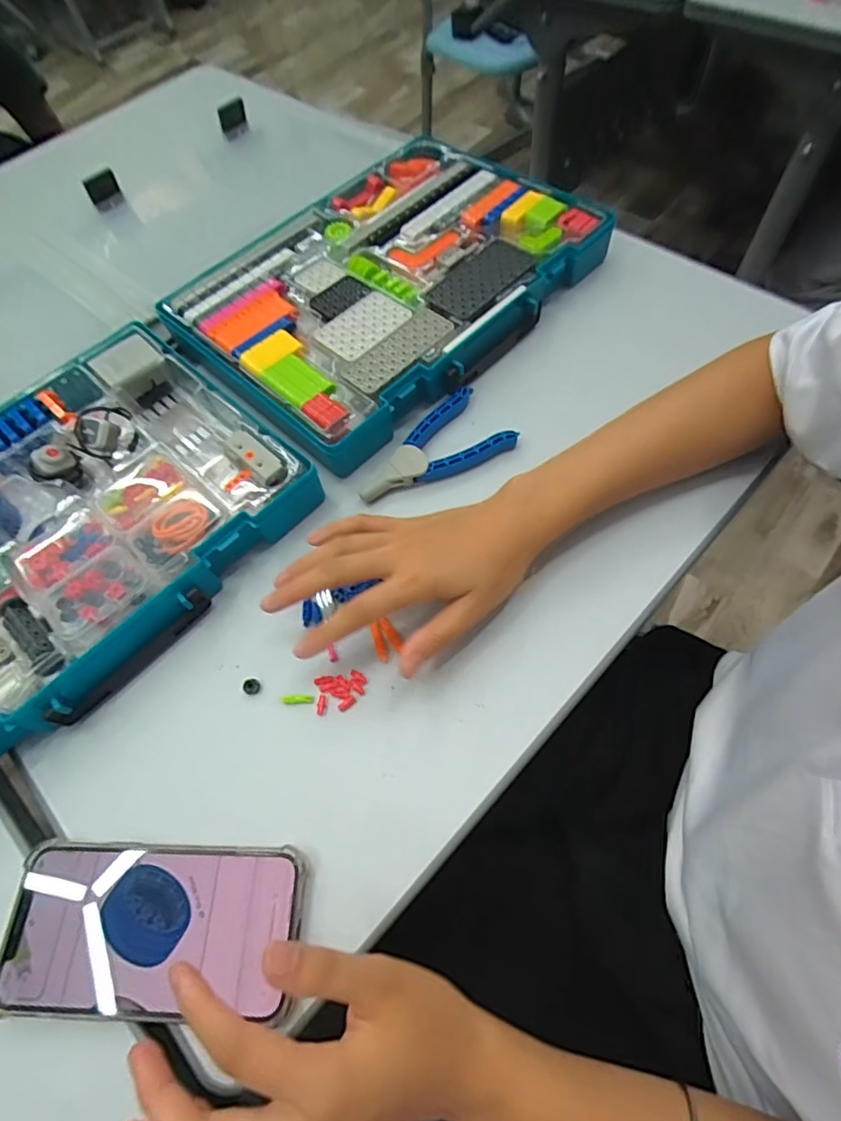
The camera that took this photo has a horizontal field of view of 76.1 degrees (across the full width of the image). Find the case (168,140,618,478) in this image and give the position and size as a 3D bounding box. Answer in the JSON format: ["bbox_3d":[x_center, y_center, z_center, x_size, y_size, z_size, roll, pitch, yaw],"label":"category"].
[{"bbox_3d":[-0.038,-0.264,0.495,0.260,0.037,0.349,39,72,22],"label":"case"}]

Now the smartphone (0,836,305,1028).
[{"bbox_3d":[-0.149,0.199,0.296,0.163,0.016,0.081,-4,67,2],"label":"smartphone"}]

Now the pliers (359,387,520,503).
[{"bbox_3d":[0.005,-0.095,0.432,0.126,0.015,0.069,-24,63,-8],"label":"pliers"}]

